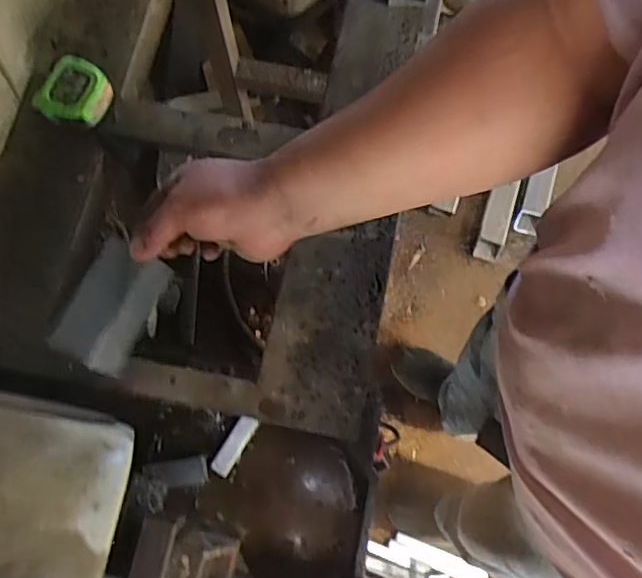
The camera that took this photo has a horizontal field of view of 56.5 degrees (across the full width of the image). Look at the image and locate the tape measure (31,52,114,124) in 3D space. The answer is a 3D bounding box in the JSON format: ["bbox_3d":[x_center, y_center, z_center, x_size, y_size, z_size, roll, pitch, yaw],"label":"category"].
[{"bbox_3d":[-0.233,-0.185,0.568,0.054,0.024,0.061,32,79,8],"label":"tape measure"}]

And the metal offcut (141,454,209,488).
[{"bbox_3d":[-0.161,0.202,0.660,0.071,0.020,0.029,-2,76,-17],"label":"metal offcut"}]

